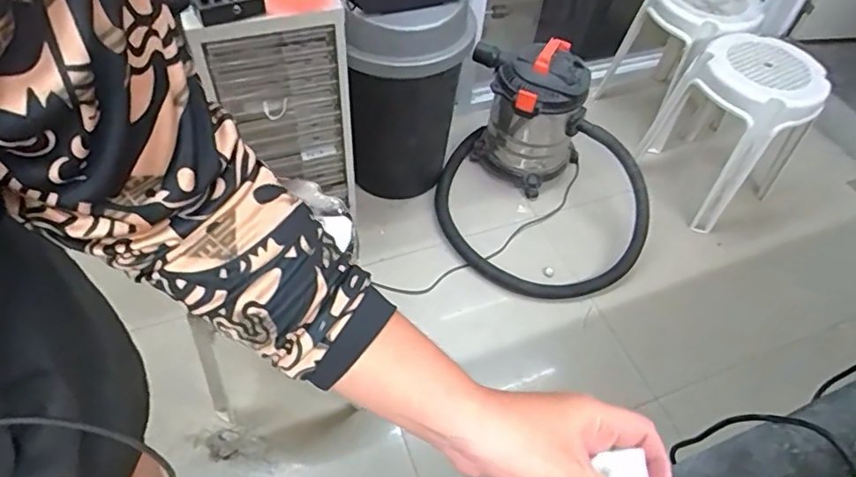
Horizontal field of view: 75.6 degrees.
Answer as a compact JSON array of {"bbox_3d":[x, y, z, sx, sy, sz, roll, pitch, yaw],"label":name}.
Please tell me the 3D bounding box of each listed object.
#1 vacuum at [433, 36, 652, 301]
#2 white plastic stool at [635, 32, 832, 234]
[{"bbox_3d":[0.331,-0.216,1.543,0.593,0.396,0.648,7,52,1],"label":"vacuum"},{"bbox_3d":[0.874,-0.338,1.624,0.314,0.451,0.383,-22,57,-20],"label":"white plastic stool"}]

